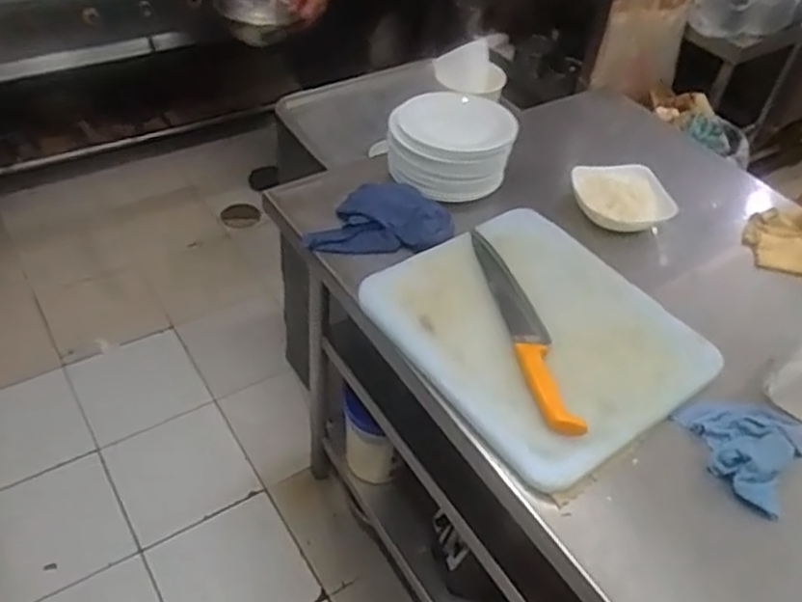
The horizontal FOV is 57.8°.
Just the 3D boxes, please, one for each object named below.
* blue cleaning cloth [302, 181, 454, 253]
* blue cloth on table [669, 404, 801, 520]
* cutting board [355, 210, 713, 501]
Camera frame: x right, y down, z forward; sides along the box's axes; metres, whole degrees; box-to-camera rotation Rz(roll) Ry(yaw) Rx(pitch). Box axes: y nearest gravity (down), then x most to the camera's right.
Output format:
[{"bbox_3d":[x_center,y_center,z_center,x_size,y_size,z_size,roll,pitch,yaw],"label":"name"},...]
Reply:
[{"bbox_3d":[-0.033,-0.134,1.121,0.217,0.054,0.167,2,44,-4],"label":"blue cleaning cloth"},{"bbox_3d":[0.408,0.163,0.870,0.142,0.030,0.131,37,52,27],"label":"blue cloth on table"},{"bbox_3d":[0.178,0.035,0.968,0.342,0.035,0.387,-28,54,-25],"label":"cutting board"}]

